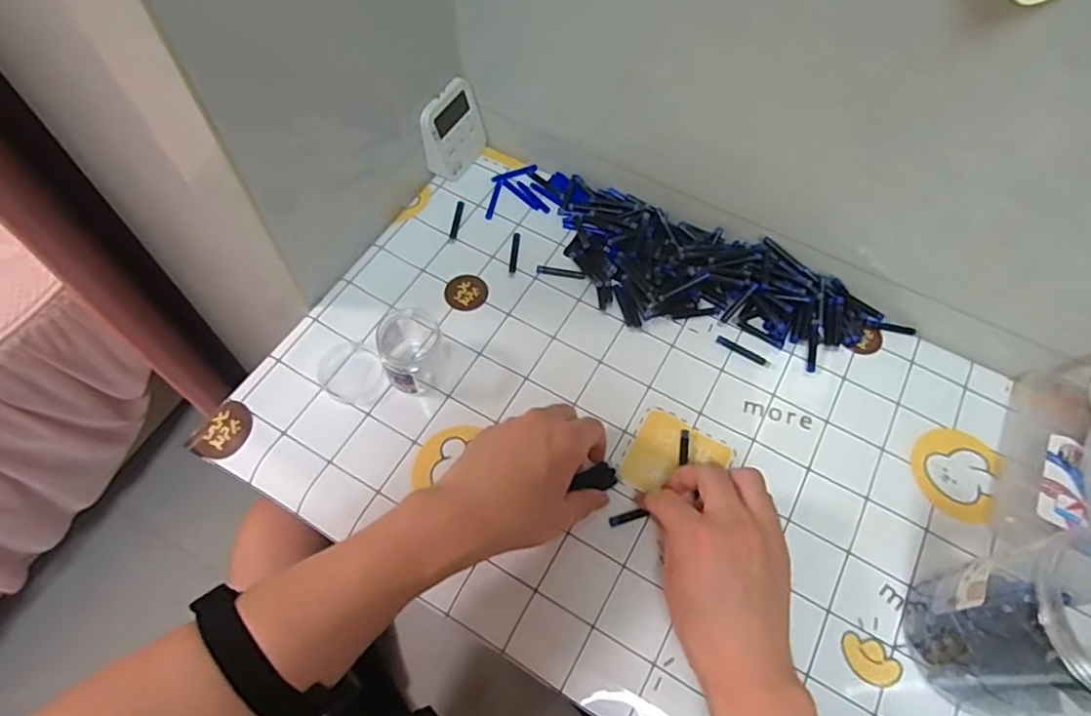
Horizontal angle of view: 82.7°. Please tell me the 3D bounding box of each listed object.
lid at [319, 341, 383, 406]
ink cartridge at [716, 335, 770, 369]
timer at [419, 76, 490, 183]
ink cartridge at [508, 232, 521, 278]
[{"bbox_3d":[-0.168,0.012,0.537,0.049,0.008,0.058,-22,64,-14],"label":"lid"},{"bbox_3d":[0.178,-0.006,0.557,0.051,0.004,0.009,30,67,13],"label":"ink cartridge"},{"bbox_3d":[-0.094,-0.230,0.628,0.021,0.082,0.079,21,64,27],"label":"timer"},{"bbox_3d":[-0.030,-0.101,0.601,0.007,0.004,0.052,5,63,1],"label":"ink cartridge"}]

